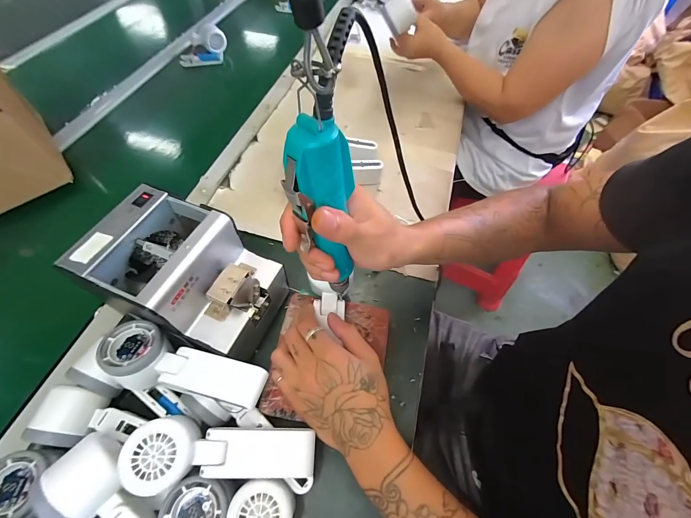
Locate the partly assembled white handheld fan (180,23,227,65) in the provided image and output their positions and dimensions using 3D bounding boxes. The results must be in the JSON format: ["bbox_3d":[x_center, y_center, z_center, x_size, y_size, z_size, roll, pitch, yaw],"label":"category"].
[{"bbox_3d":[-0.374,-0.557,0.803,0.117,0.069,0.065,-9,59,-7],"label":"partly assembled white handheld fan"}]

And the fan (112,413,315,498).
[{"bbox_3d":[-0.111,0.178,0.284,0.159,0.043,0.054,0,58,-1],"label":"fan"}]

